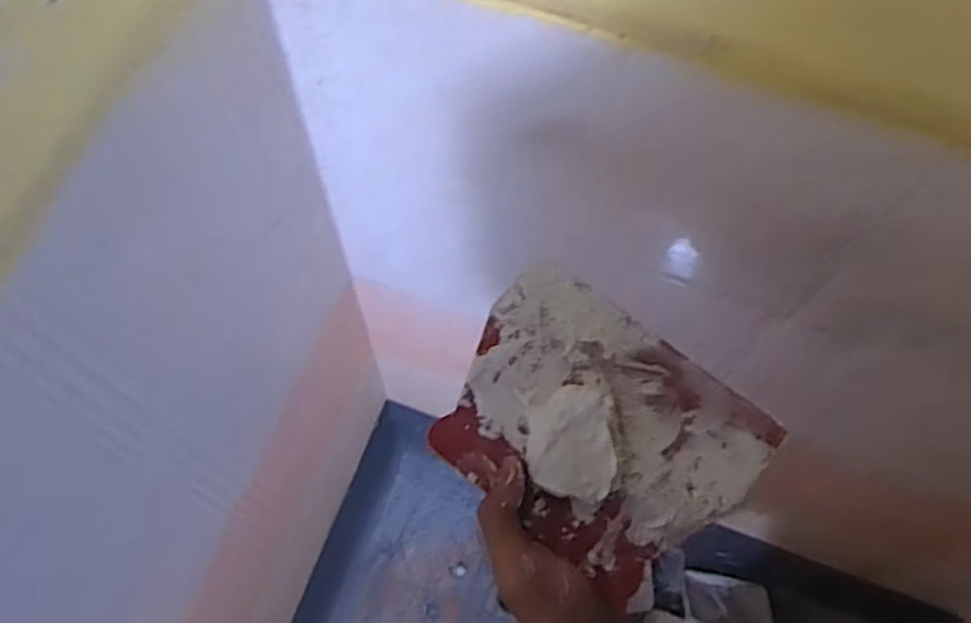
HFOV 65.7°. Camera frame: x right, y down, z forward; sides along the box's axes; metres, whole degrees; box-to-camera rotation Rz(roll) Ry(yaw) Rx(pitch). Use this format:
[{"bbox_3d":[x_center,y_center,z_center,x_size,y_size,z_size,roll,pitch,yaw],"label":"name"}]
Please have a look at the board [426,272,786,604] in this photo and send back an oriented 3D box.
[{"bbox_3d":[0.062,0.062,0.420,0.168,0.021,0.129,36,72,15],"label":"board"}]

